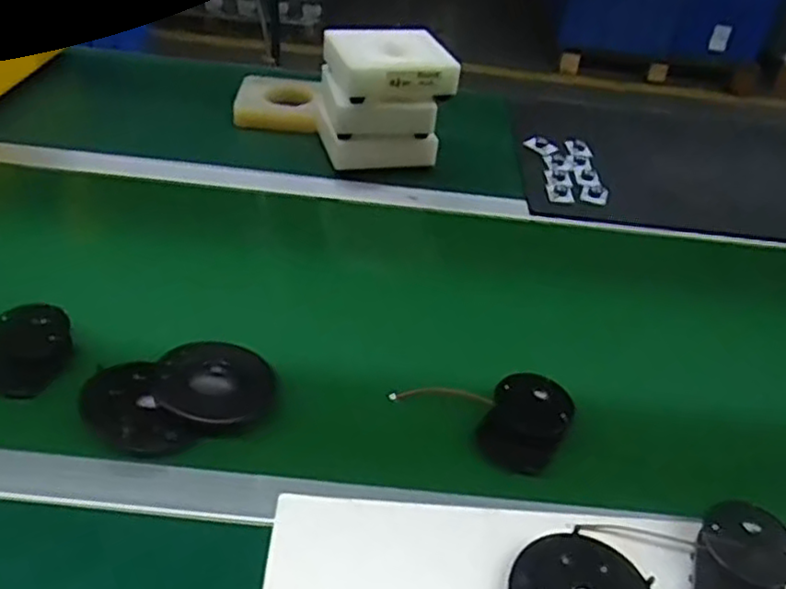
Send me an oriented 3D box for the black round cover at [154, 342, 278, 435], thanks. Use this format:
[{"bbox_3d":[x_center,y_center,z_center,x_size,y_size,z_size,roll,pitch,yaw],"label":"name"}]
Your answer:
[{"bbox_3d":[-0.143,0.079,0.571,0.090,0.039,0.076,2,39,-7],"label":"black round cover"}]

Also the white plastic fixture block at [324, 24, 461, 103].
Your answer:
[{"bbox_3d":[-0.004,-0.287,0.868,0.137,0.049,0.123,-8,41,-18],"label":"white plastic fixture block"}]

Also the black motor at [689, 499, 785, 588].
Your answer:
[{"bbox_3d":[0.243,0.186,0.486,0.064,0.032,0.078,22,41,18],"label":"black motor"}]

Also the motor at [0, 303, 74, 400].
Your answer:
[{"bbox_3d":[-0.301,0.045,0.576,0.061,0.036,0.078,5,39,-2],"label":"motor"}]

